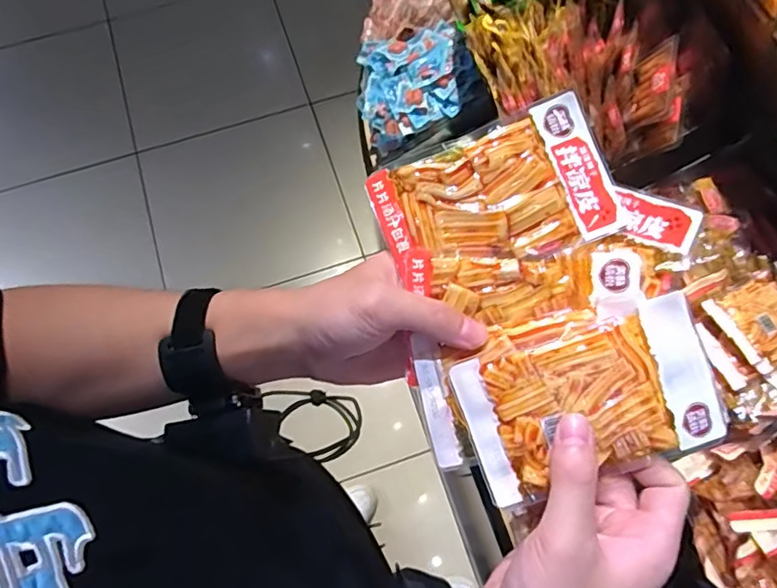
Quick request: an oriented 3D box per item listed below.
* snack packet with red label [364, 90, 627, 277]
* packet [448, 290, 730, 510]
[{"bbox_3d":[0.057,-0.051,0.293,0.123,0.007,0.077,-22,88,3],"label":"snack packet with red label"},{"bbox_3d":[0.101,0.055,0.274,0.122,0.008,0.076,-19,91,5],"label":"packet"}]

